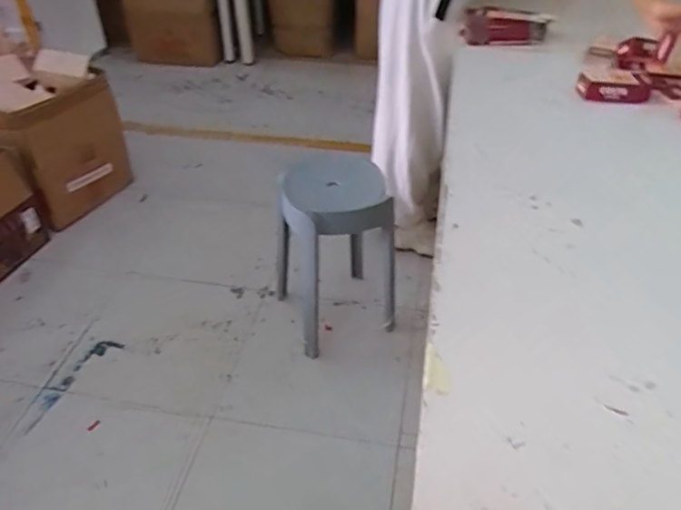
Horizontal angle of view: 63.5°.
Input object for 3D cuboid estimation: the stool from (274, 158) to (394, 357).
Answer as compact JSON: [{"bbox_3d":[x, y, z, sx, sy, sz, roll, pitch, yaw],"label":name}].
[{"bbox_3d":[-0.001,-0.028,1.463,0.299,0.470,0.275,-15,42,-16],"label":"stool"}]

